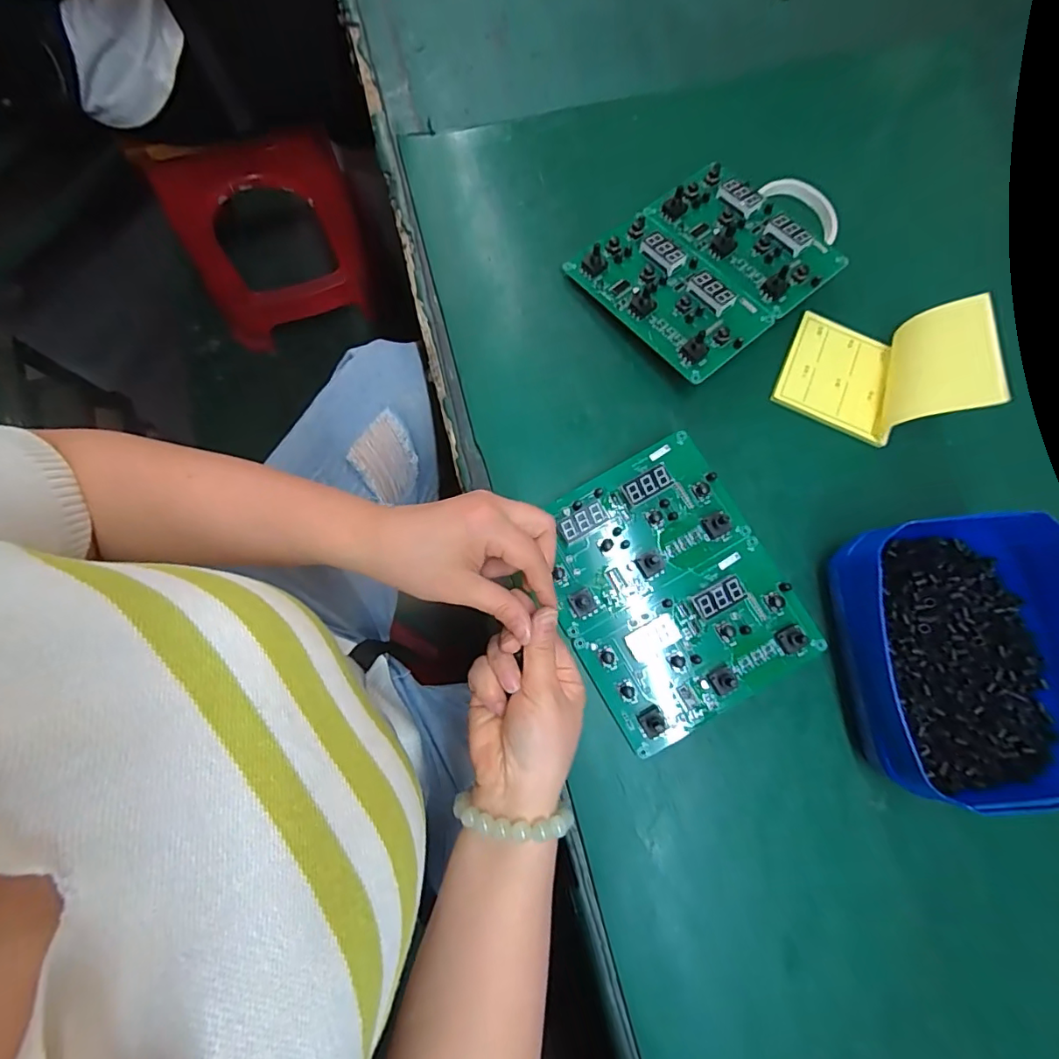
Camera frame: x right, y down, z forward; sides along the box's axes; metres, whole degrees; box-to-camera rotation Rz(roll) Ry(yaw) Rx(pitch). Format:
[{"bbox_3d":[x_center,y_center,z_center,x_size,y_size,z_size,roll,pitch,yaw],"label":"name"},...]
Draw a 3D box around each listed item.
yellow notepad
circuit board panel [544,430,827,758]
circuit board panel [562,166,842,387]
[{"bbox_3d":[0.297,-0.144,0.441,0.133,0.076,0.104,16,77,2],"label":"yellow notepad"},{"bbox_3d":[0.106,0.044,0.409,0.164,0.026,0.199,-28,79,-8],"label":"circuit board panel"},{"bbox_3d":[0.159,-0.237,0.470,0.191,0.031,0.159,-38,80,-10],"label":"circuit board panel"}]

